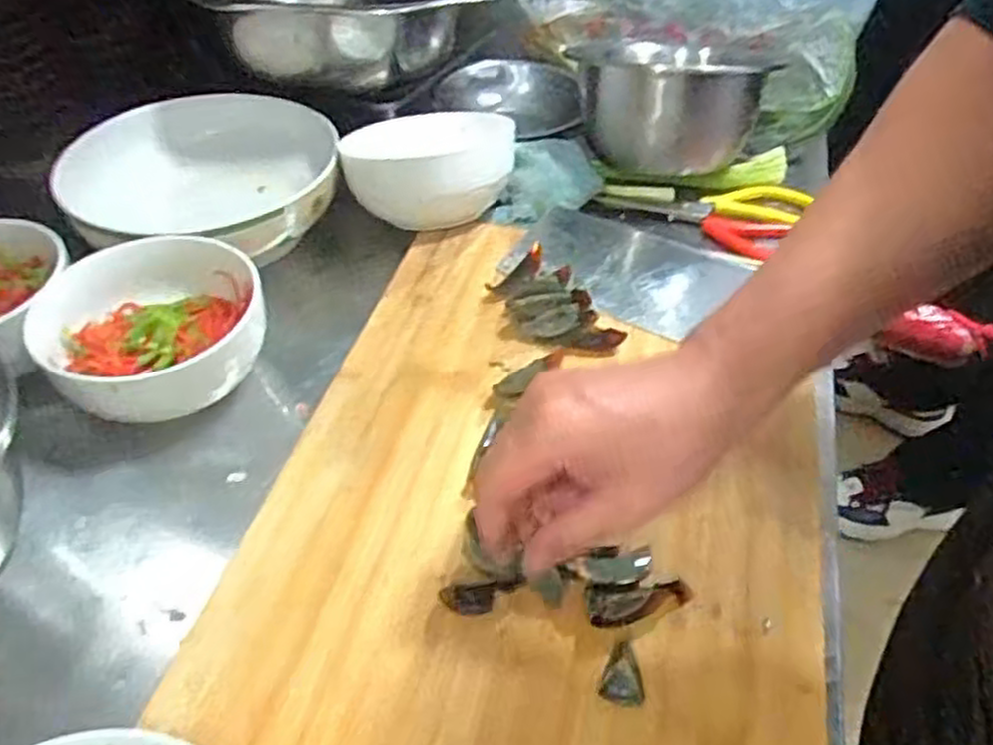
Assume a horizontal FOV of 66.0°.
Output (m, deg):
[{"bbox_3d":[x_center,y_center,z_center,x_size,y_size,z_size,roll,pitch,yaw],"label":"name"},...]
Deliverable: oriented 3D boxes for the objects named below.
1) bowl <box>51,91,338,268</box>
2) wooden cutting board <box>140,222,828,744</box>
[{"bbox_3d":[-0.248,-0.152,0.673,0.216,0.094,0.228,0,46,0],"label":"bowl"},{"bbox_3d":[0.028,0.057,0.465,0.320,0.020,0.424,10,47,10],"label":"wooden cutting board"}]

